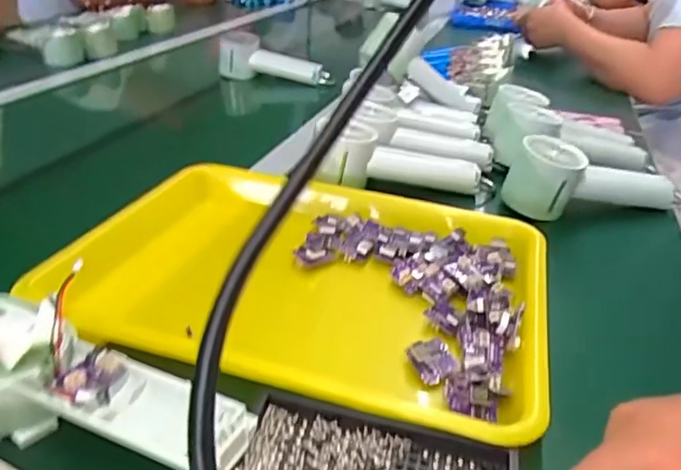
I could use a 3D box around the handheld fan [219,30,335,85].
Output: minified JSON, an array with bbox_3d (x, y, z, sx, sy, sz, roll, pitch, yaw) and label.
[{"bbox_3d":[-0.116,-0.294,0.962,0.191,0.071,0.049,11,29,13],"label":"handheld fan"}]

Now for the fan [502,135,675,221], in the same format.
[{"bbox_3d":[0.250,-0.059,0.580,0.183,0.066,0.060,-5,30,-16],"label":"fan"}]

